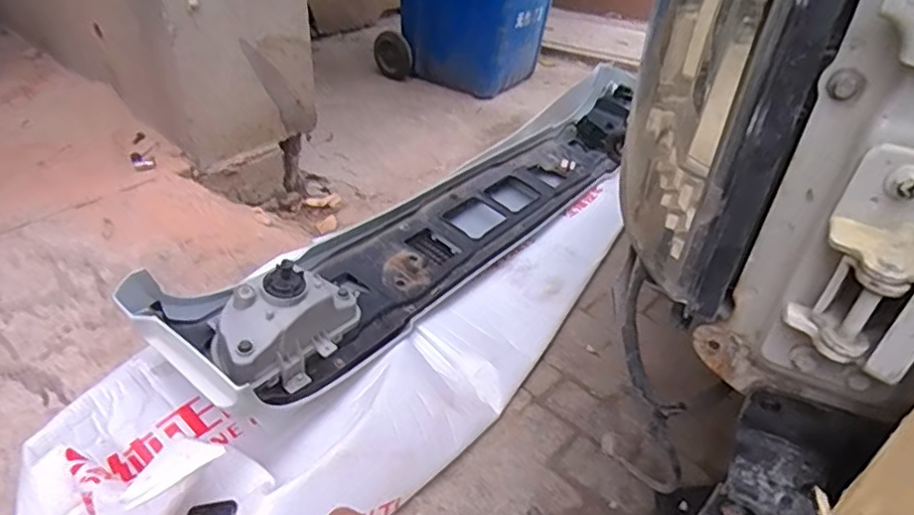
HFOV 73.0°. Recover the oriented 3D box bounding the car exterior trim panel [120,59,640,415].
[{"bbox_3d":[-0.018,-0.109,1.418,0.263,0.327,1.416,25,42,25],"label":"car exterior trim panel"}]

